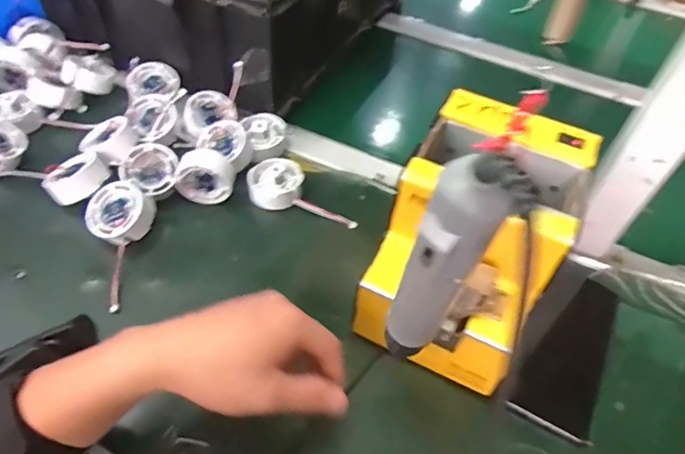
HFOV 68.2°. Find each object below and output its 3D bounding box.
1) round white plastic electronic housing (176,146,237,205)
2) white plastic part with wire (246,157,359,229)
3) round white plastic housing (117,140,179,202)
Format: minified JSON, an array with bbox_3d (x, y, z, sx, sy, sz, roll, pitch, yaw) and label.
[{"bbox_3d":[-0.140,-0.052,0.525,0.054,0.052,0.033,6,49,-1],"label":"round white plastic electronic housing"},{"bbox_3d":[-0.041,-0.039,0.535,0.121,0.035,0.057,14,49,6],"label":"white plastic part with wire"},{"bbox_3d":[-0.193,-0.060,0.518,0.054,0.028,0.054,1,86,-17],"label":"round white plastic housing"}]

